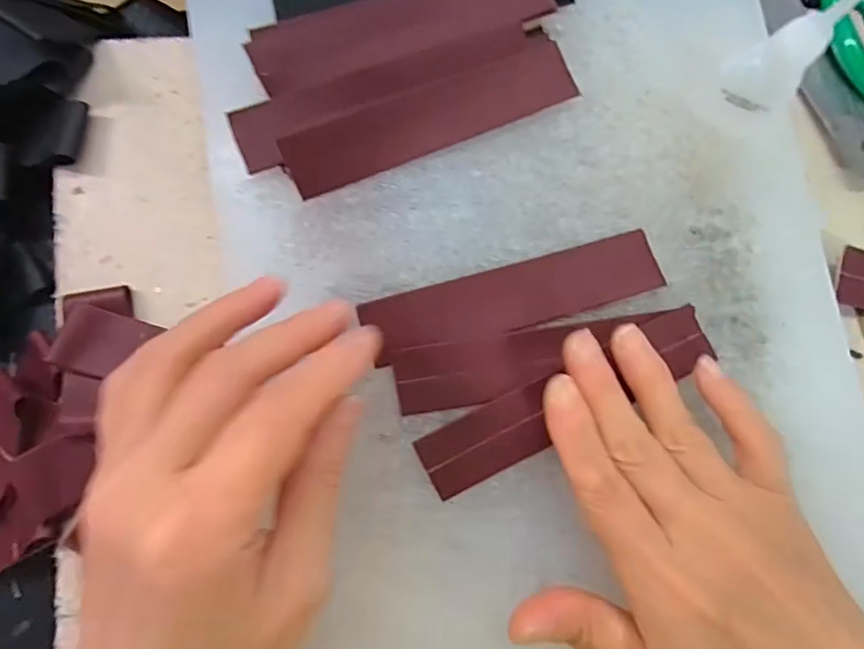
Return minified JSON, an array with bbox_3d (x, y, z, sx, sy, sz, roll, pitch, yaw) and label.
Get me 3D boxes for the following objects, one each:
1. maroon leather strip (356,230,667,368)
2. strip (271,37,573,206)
[{"bbox_3d":[0.035,-0.012,0.219,0.122,0.006,0.027,-16,85,-6],"label":"maroon leather strip"},{"bbox_3d":[0.000,-0.087,0.227,0.124,0.008,0.025,-23,106,-7],"label":"strip"}]

